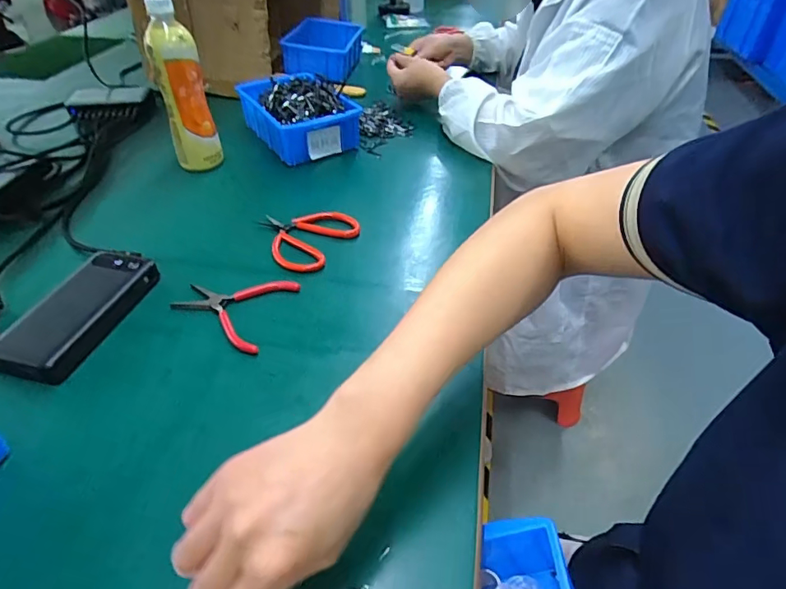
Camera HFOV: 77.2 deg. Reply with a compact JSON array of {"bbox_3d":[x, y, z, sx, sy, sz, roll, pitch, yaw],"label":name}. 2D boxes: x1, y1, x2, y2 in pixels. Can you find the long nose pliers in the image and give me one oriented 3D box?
[{"bbox_3d":[-0.165,0.011,0.494,0.109,0.006,0.097,11,42,10],"label":"long nose pliers"}]

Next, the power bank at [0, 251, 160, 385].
[{"bbox_3d":[-0.301,0.015,0.477,0.077,0.024,0.157,13,43,12],"label":"power bank"}]

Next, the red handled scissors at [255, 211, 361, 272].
[{"bbox_3d":[-0.111,-0.072,0.582,0.111,0.010,0.107,21,45,20],"label":"red handled scissors"}]

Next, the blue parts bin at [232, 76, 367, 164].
[{"bbox_3d":[-0.149,-0.287,0.776,0.133,0.068,0.200,-21,47,-24],"label":"blue parts bin"}]

